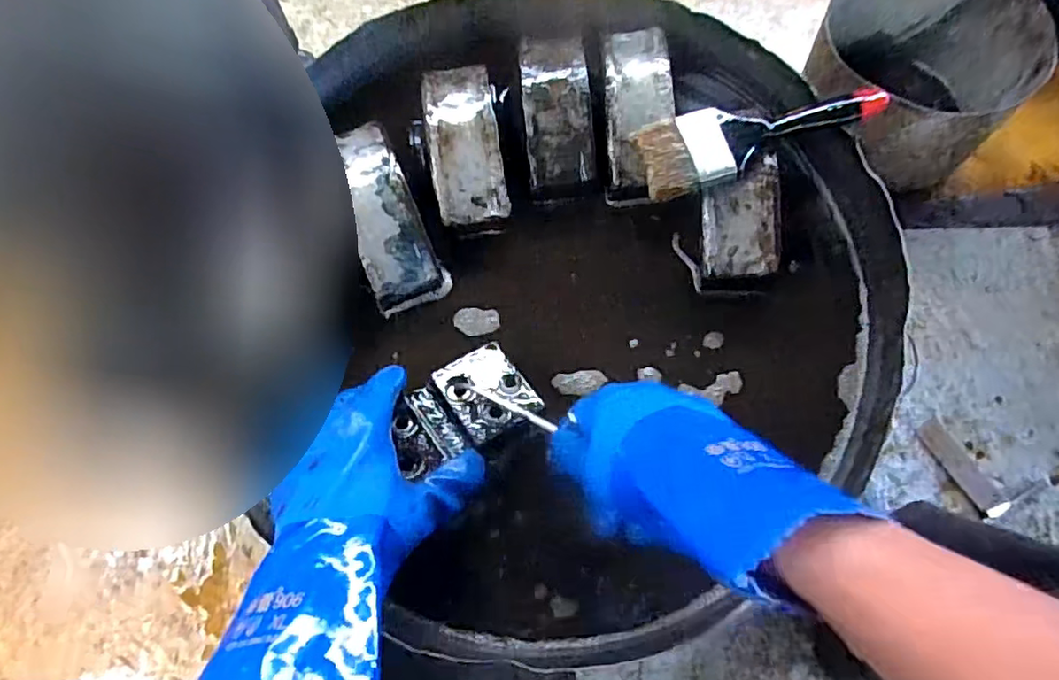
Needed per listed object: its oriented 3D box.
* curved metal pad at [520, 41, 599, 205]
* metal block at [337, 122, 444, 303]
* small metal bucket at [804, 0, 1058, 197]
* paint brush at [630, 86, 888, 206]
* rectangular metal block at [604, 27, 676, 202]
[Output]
[{"bbox_3d":[0.025,-0.204,0.548,0.059,0.029,0.151,-5,85,1],"label":"curved metal pad"},{"bbox_3d":[-0.130,-0.113,0.546,0.057,0.065,0.163,-22,73,-3],"label":"metal block"},{"bbox_3d":[0.546,-0.373,0.894,0.283,0.174,0.286,30,77,12],"label":"small metal bucket"},{"bbox_3d":[0.189,-0.170,0.503,0.195,0.029,0.068,-13,72,-1],"label":"paint brush"},{"bbox_3d":[0.097,-0.208,0.549,0.059,0.042,0.158,-2,73,3],"label":"rectangular metal block"}]

